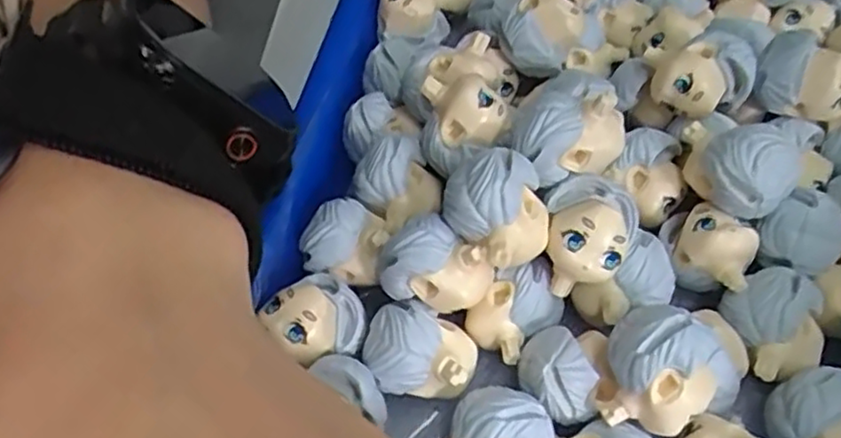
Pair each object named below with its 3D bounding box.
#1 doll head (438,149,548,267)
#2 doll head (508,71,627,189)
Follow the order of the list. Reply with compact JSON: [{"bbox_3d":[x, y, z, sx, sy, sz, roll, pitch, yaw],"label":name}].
[{"bbox_3d":[0.018,-0.001,0.172,0.022,0.023,0.023,-21,57,-12],"label":"doll head"},{"bbox_3d":[0.036,-0.022,0.176,0.023,0.019,0.023,-1,55,2],"label":"doll head"}]

